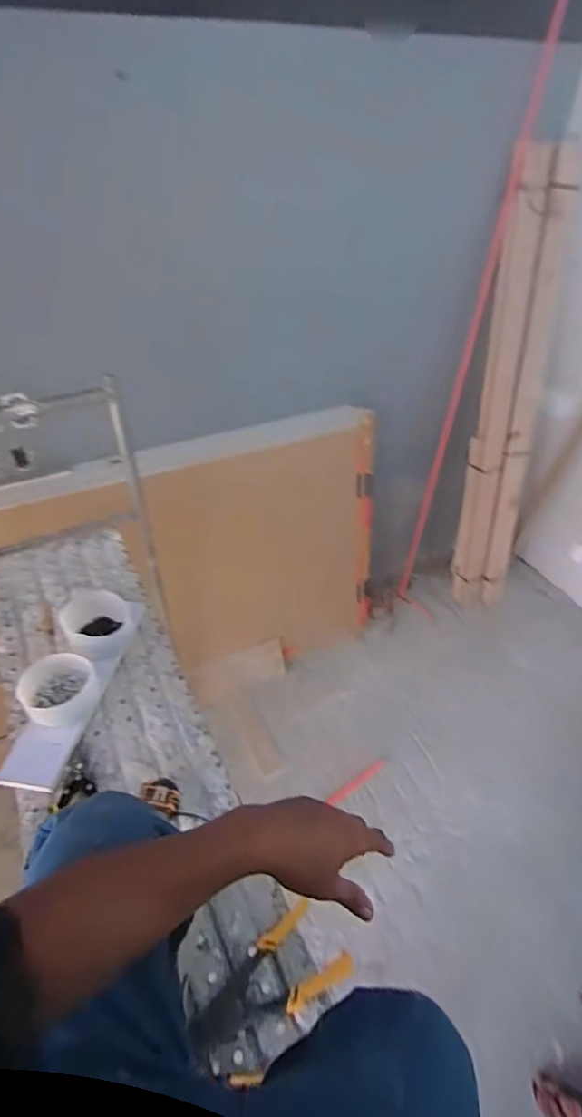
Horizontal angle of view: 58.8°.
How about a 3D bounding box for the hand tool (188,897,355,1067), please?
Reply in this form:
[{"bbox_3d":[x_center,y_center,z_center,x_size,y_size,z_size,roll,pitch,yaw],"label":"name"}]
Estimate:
[{"bbox_3d":[-0.027,0.635,0.775,0.224,0.049,0.127,-27,48,-27],"label":"hand tool"}]

